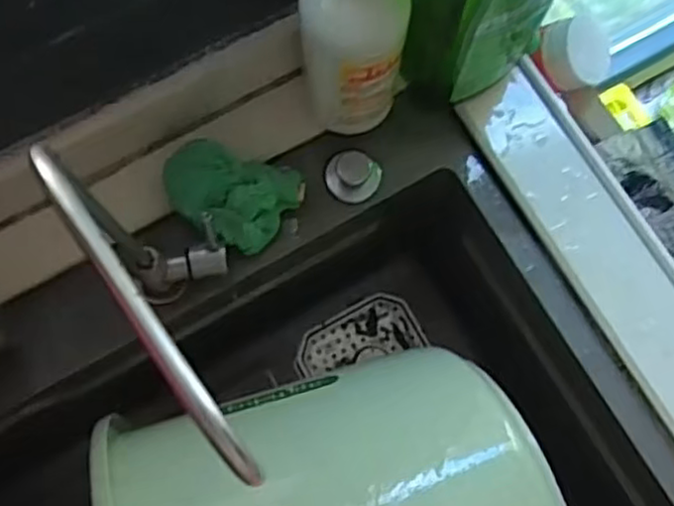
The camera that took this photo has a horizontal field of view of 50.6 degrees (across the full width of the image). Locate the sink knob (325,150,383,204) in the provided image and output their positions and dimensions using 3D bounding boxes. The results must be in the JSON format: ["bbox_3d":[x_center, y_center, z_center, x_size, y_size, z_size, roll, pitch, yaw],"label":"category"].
[{"bbox_3d":[0.012,-0.059,0.553,0.041,0.021,0.036,23,77,4],"label":"sink knob"}]

